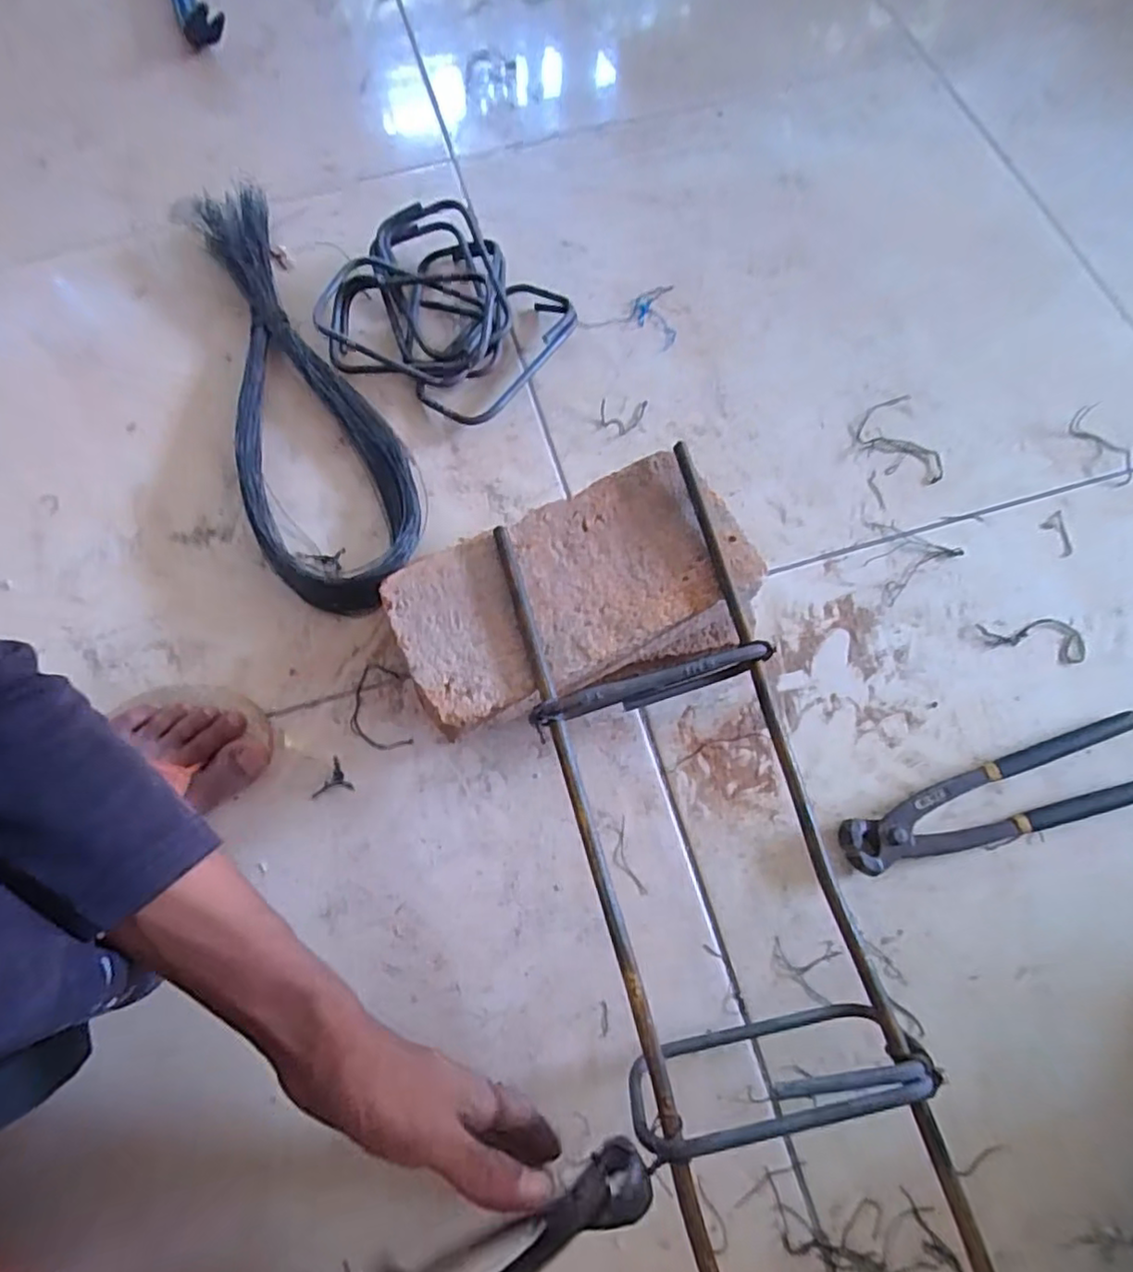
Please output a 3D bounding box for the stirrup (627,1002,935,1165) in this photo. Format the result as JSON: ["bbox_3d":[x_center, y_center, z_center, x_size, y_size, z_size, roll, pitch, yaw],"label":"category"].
[{"bbox_3d":[0.100,0.221,0.329,0.138,0.102,0.023,-12,71,-3],"label":"stirrup"}]

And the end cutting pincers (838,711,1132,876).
[{"bbox_3d":[0.280,0.106,0.411,0.214,0.020,0.051,-17,71,-5],"label":"end cutting pincers"}]

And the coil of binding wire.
[{"bbox_3d":[-0.213,-0.211,0.523,0.125,0.043,0.418,-16,71,-5],"label":"coil of binding wire"}]

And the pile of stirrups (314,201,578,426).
[{"bbox_3d":[-0.103,-0.271,0.542,0.185,0.044,0.170,35,75,12],"label":"pile of stirrups"}]

